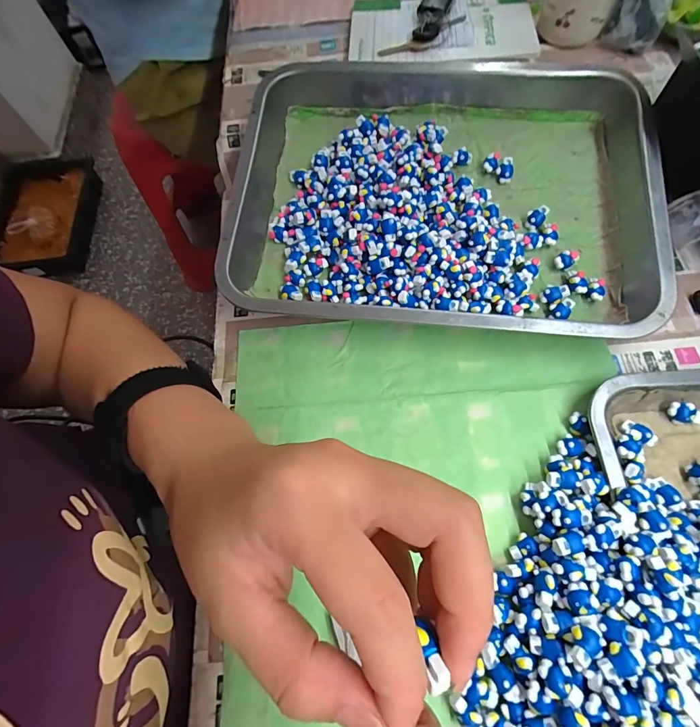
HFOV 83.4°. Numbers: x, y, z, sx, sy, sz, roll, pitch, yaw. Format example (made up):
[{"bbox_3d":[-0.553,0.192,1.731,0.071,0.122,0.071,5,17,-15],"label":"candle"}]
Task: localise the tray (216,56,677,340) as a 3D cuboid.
[{"bbox_3d":[0.070,-0.160,0.355,0.367,0.046,0.290,5,68,7],"label":"tray"}]

